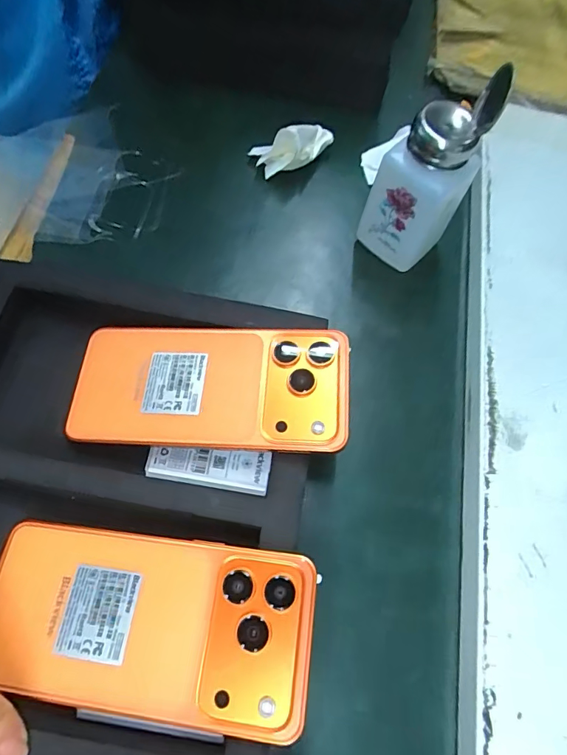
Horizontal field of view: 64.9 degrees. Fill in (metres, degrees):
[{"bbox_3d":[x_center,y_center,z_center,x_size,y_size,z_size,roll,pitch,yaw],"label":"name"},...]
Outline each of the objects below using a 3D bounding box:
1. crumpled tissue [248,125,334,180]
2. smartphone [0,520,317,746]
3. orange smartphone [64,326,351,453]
[{"bbox_3d":[0.009,-0.189,0.364,0.067,0.038,0.030,-5,68,-8],"label":"crumpled tissue"},{"bbox_3d":[-0.066,0.114,0.210,0.157,0.012,0.074,9,66,-2],"label":"smartphone"},{"bbox_3d":[-0.044,0.005,0.265,0.163,0.007,0.074,1,67,7],"label":"orange smartphone"}]

